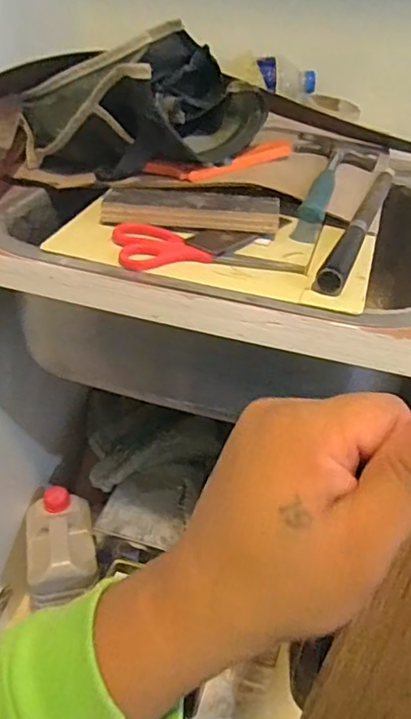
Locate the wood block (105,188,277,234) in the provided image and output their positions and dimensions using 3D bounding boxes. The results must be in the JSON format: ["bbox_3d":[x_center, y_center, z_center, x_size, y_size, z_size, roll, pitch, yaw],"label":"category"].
[{"bbox_3d":[-0.014,-0.153,0.577,0.177,0.022,0.059,3,34,-2],"label":"wood block"}]

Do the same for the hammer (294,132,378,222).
[{"bbox_3d":[0.143,-0.216,0.646,0.097,0.030,0.267,12,35,11],"label":"hammer"}]

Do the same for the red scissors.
[{"bbox_3d":[0.001,-0.106,0.536,0.172,0.020,0.063,1,34,-6],"label":"red scissors"}]

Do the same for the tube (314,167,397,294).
[{"bbox_3d":[0.169,-0.148,0.603,0.022,0.023,0.332,17,36,17],"label":"tube"}]

